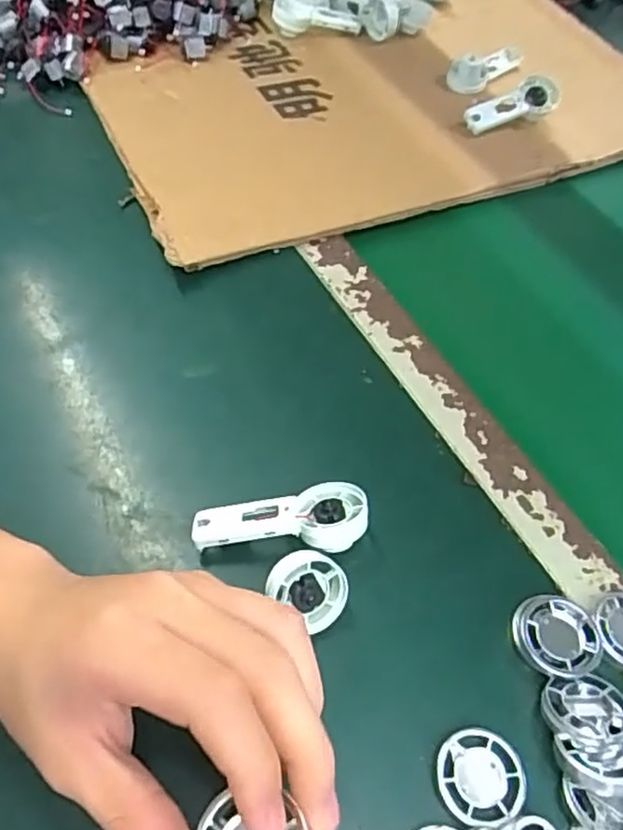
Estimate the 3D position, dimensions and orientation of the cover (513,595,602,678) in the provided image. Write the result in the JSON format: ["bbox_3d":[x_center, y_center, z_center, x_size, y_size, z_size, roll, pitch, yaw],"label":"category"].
[{"bbox_3d":[0.124,0.113,0.333,0.041,0.019,0.041,-26,61,-22],"label":"cover"}]

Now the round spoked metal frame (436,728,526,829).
[{"bbox_3d":[0.076,0.163,0.295,0.040,0.008,0.038,3,54,-4],"label":"round spoked metal frame"}]

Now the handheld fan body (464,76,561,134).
[{"bbox_3d":[0.188,-0.288,0.615,0.083,0.028,0.034,-20,58,-1],"label":"handheld fan body"}]

